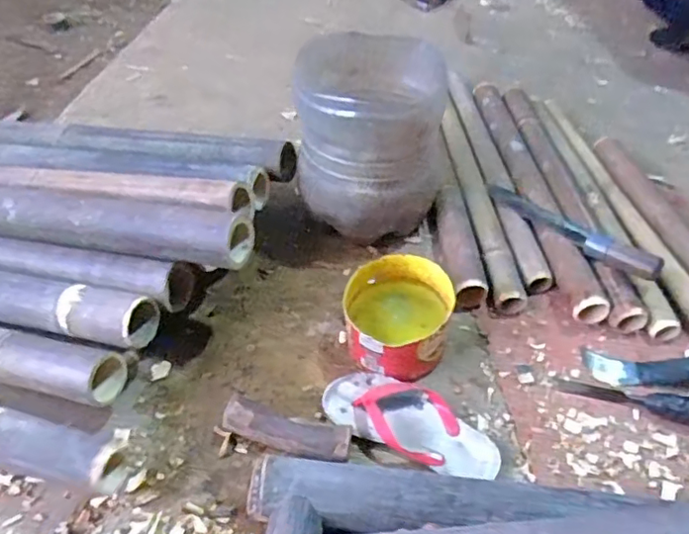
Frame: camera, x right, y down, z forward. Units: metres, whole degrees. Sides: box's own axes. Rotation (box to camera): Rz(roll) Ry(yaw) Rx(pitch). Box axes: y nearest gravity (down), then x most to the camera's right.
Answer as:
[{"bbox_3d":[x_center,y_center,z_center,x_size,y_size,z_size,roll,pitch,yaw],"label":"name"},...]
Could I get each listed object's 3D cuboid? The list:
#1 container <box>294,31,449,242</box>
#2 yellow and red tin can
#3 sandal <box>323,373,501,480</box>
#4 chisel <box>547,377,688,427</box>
[{"bbox_3d":[0.045,-0.227,0.966,0.255,0.239,0.230,5,46,1],"label":"container"},{"bbox_3d":[0.071,0.073,0.842,0.148,0.106,0.145,1,47,-1],"label":"yellow and red tin can"},{"bbox_3d":[0.089,0.202,0.780,0.233,0.034,0.092,22,49,16],"label":"sandal"},{"bbox_3d":[0.387,0.171,0.796,0.207,0.025,0.044,9,45,22],"label":"chisel"}]

